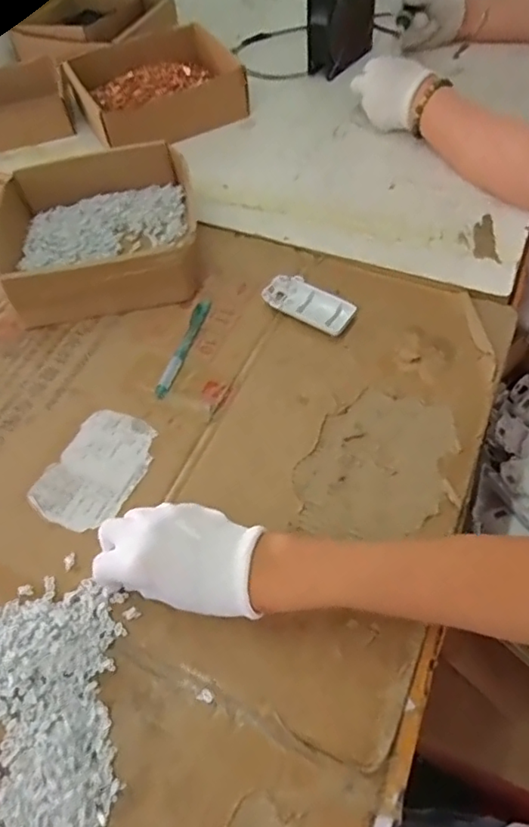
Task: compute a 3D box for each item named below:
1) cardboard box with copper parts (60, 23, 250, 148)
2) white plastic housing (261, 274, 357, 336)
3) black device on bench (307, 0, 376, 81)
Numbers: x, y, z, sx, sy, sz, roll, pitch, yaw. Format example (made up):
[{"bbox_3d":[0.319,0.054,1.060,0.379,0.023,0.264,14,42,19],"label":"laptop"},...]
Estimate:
[{"bbox_3d":[-0.153,-0.469,0.810,0.227,0.056,0.175,-23,57,-10],"label":"cardboard box with copper parts"},{"bbox_3d":[0.046,-0.116,0.601,0.096,0.016,0.049,28,63,22],"label":"white plastic housing"},{"bbox_3d":[0.114,-0.579,0.830,0.055,0.110,0.124,26,62,21],"label":"black device on bench"}]

